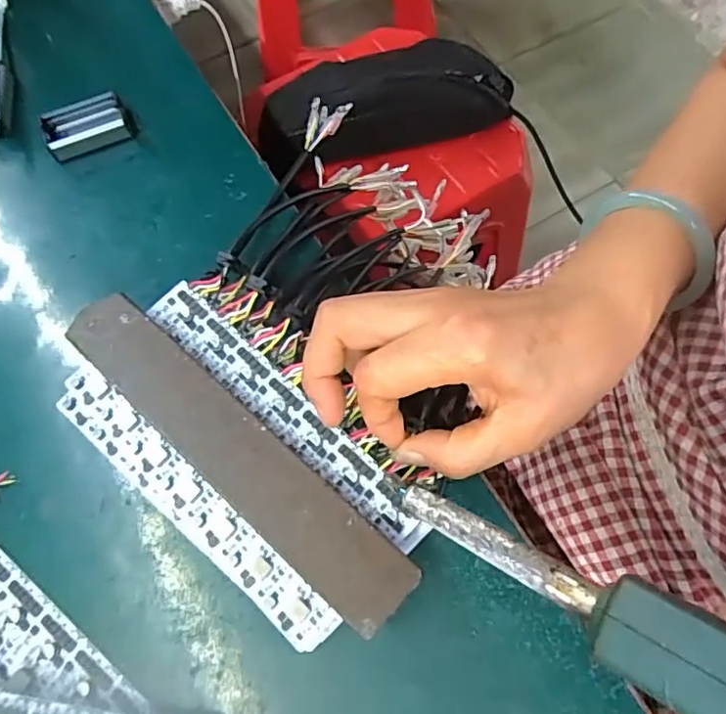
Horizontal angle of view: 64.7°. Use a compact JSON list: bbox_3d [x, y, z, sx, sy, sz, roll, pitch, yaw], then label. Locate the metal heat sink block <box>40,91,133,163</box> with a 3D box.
[{"bbox_3d":[-0.179,-0.150,0.372,0.051,0.015,0.035,-24,69,-8],"label":"metal heat sink block"}]

